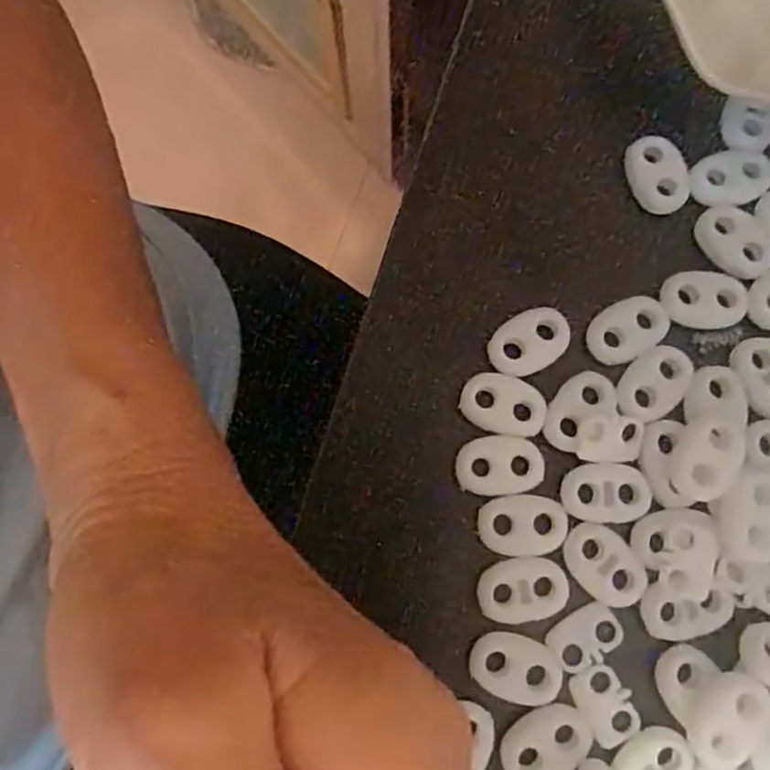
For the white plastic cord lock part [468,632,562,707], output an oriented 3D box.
[{"bbox_3d":[0.032,0.069,0.174,0.022,0.004,0.015,19,80,5],"label":"white plastic cord lock part"}]

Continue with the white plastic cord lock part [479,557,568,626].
[{"bbox_3d":[0.035,0.051,0.176,0.022,0.004,0.015,-7,79,0],"label":"white plastic cord lock part"}]

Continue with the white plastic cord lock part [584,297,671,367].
[{"bbox_3d":[0.064,-0.015,0.188,0.023,0.004,0.014,-28,79,-4],"label":"white plastic cord lock part"}]

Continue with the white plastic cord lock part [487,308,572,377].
[{"bbox_3d":[0.038,-0.012,0.187,0.022,0.004,0.015,-31,80,-5],"label":"white plastic cord lock part"}]

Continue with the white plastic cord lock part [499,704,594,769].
[{"bbox_3d":[0.039,0.086,0.170,0.023,0.004,0.015,-28,79,-4],"label":"white plastic cord lock part"}]

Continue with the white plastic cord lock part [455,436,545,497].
[{"bbox_3d":[0.030,0.021,0.183,0.022,0.004,0.014,-6,79,0],"label":"white plastic cord lock part"}]

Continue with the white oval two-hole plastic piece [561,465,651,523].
[{"bbox_3d":[0.056,0.027,0.181,0.022,0.004,0.014,2,79,2],"label":"white oval two-hole plastic piece"}]

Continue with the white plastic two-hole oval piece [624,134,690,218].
[{"bbox_3d":[0.076,-0.058,0.198,0.014,0.005,0.021,-23,79,-3],"label":"white plastic two-hole oval piece"}]

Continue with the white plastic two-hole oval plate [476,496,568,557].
[{"bbox_3d":[0.035,0.036,0.180,0.022,0.004,0.015,0,79,1],"label":"white plastic two-hole oval plate"}]

